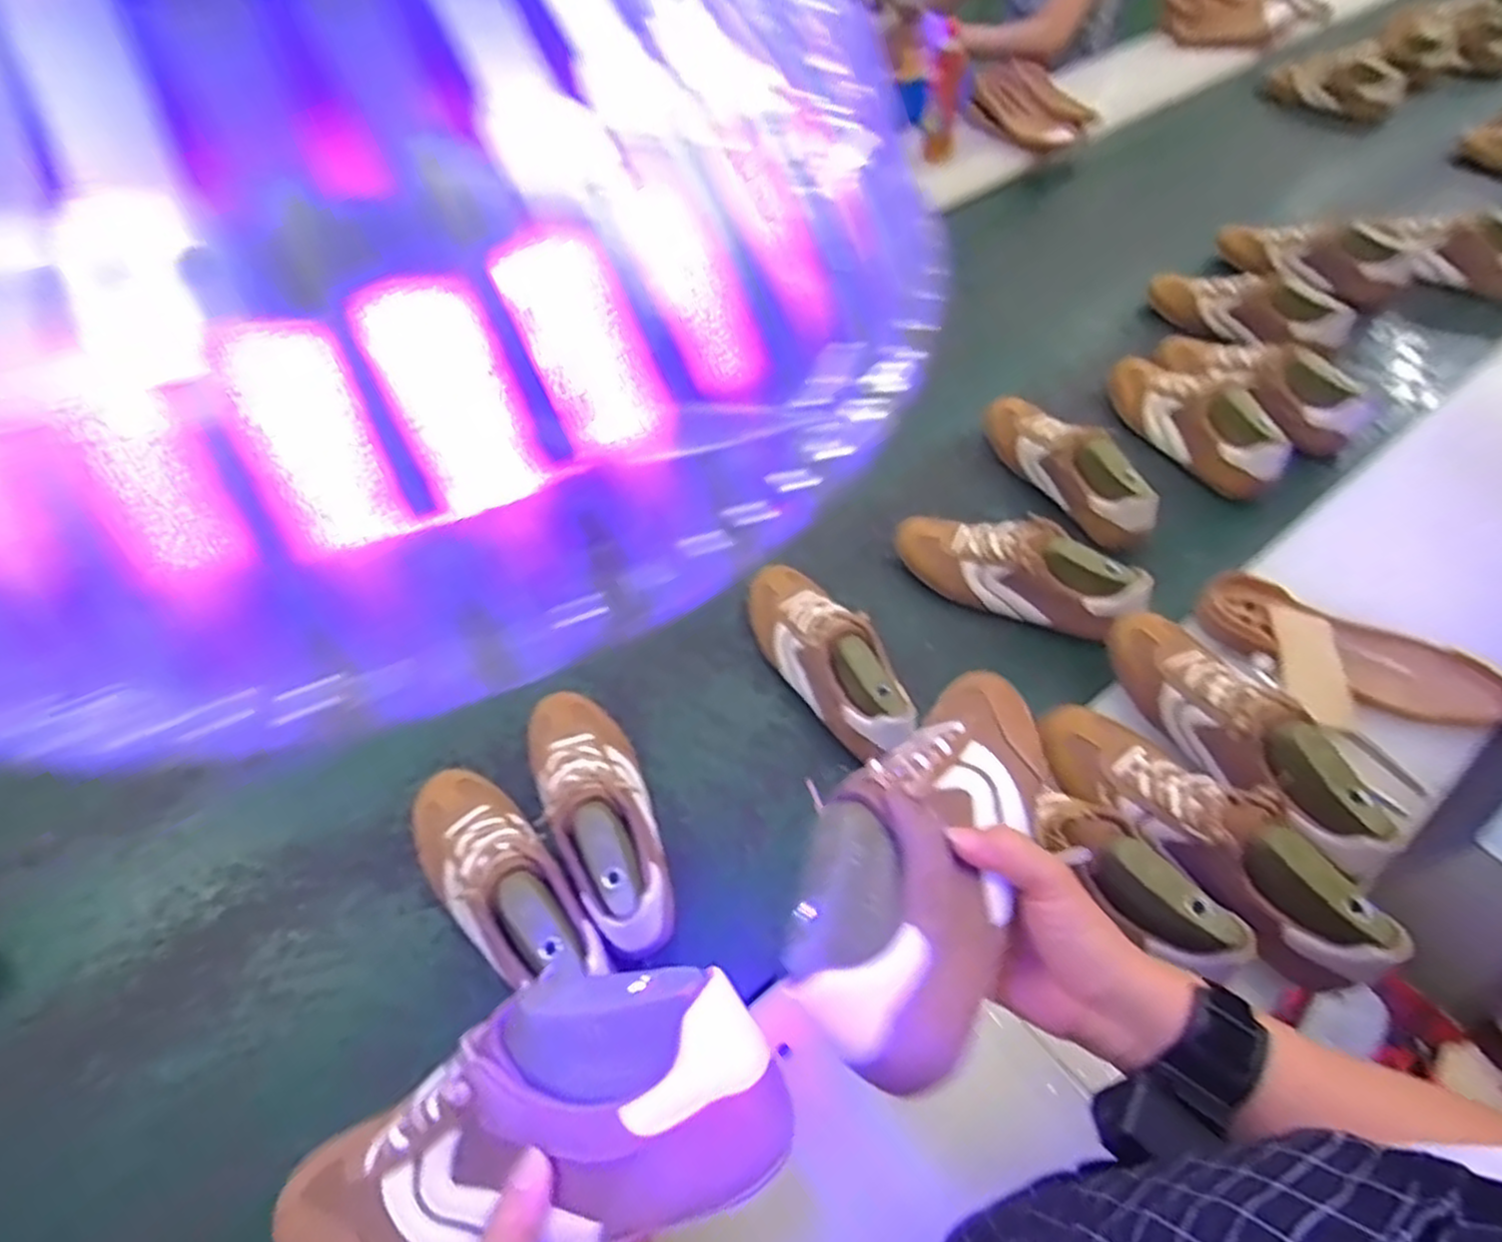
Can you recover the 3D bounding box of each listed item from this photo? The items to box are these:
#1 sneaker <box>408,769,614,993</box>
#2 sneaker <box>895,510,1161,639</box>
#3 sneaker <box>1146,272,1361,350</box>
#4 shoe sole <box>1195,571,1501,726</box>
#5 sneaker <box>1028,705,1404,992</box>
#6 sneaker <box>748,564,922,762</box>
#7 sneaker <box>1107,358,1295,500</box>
[{"bbox_3d":[-0.222,0.216,0.646,0.091,0.093,0.259,-33,56,-23],"label":"sneaker"},{"bbox_3d":[0.296,-0.066,0.852,0.270,0.086,0.091,24,55,21],"label":"sneaker"},{"bbox_3d":[0.748,-0.486,1.141,0.099,0.091,0.282,-34,57,-23],"label":"sneaker"},{"bbox_3d":[0.574,0.025,0.726,0.260,0.029,0.103,29,57,24],"label":"shoe sole"},{"bbox_3d":[0.349,0.153,0.588,0.265,0.078,0.098,36,60,28],"label":"sneaker"},{"bbox_3d":[0.079,0.034,0.793,0.092,0.090,0.278,-22,53,-15],"label":"sneaker"},{"bbox_3d":[0.571,-0.279,0.990,0.085,0.106,0.279,-15,51,-10],"label":"sneaker"}]

